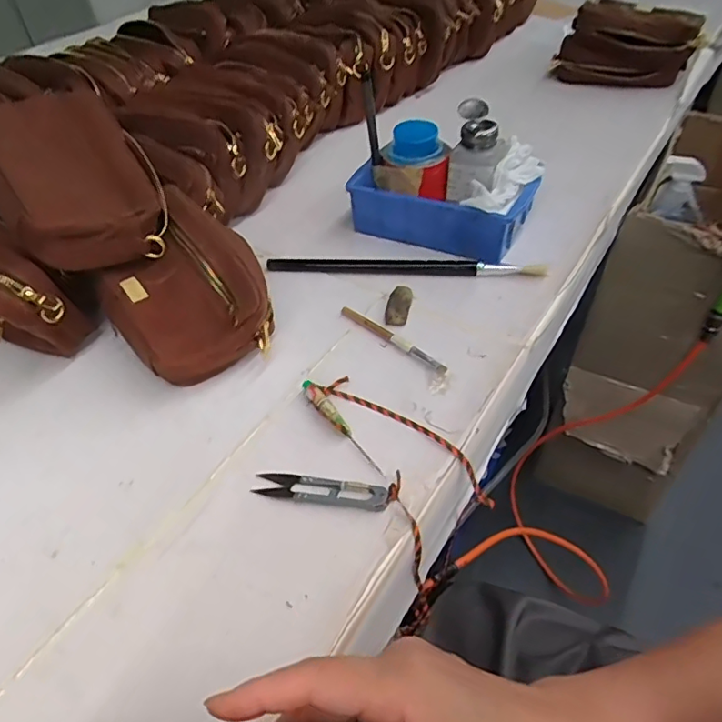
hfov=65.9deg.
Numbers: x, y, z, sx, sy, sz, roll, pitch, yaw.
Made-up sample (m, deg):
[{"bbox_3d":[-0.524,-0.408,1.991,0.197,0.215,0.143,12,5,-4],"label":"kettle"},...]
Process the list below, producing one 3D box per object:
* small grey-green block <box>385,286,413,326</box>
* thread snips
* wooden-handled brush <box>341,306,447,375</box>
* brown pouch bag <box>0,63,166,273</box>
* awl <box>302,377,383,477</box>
[{"bbox_3d":[0.038,-0.057,0.556,0.024,0.006,0.057,6,46,11],"label":"small grey-green block"},{"bbox_3d":[-0.030,0.094,0.412,0.101,0.007,0.023,6,46,11],"label":"thread snips"},{"bbox_3d":[0.027,-0.023,0.526,0.011,0.007,0.131,-37,53,-28],"label":"wooden-handled brush"},{"bbox_3d":[-0.273,-0.172,0.529,0.144,0.065,0.230,-24,66,-31],"label":"brown pouch bag"},{"bbox_3d":[-0.016,0.051,0.451,0.013,0.009,0.108,-29,49,-22],"label":"awl"}]

